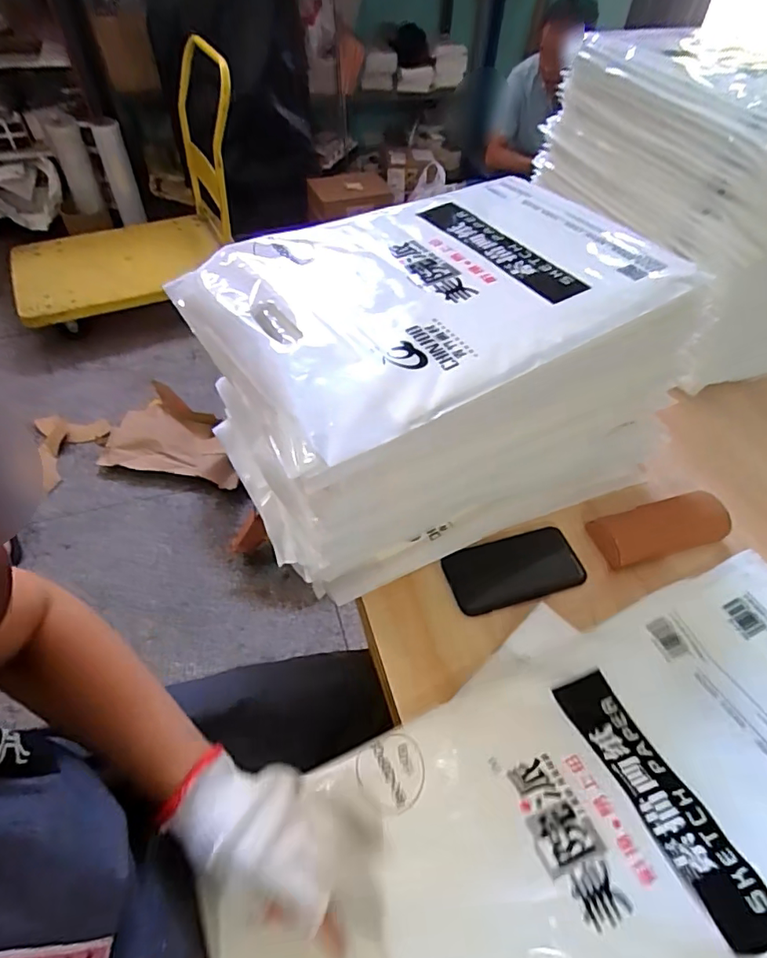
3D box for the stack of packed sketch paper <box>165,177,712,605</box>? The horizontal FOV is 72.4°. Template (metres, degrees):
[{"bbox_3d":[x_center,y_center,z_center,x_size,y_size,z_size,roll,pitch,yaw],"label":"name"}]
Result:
[{"bbox_3d":[0.062,-0.108,0.582,0.461,0.250,0.318,-21,55,-18],"label":"stack of packed sketch paper"}]

